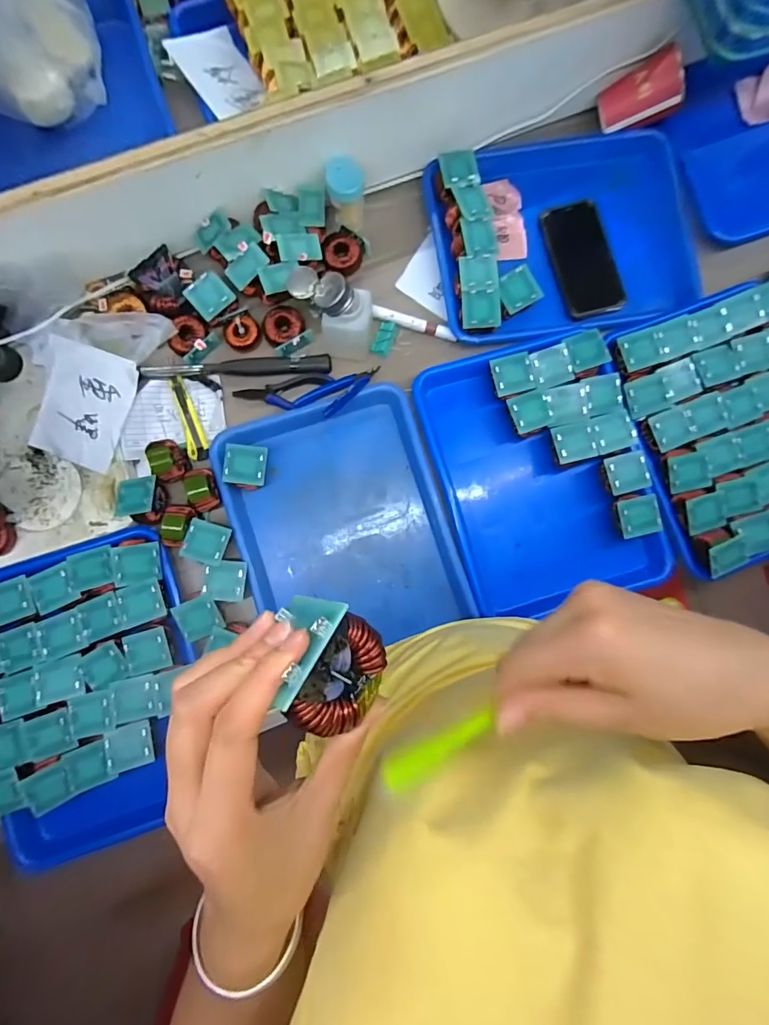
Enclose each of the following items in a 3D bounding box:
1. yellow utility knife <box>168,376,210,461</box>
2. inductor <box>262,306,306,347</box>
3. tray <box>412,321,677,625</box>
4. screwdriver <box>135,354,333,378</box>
[{"bbox_3d":[-0.236,-0.116,0.547,0.024,0.008,0.108,-18,87,-3],"label":"yellow utility knife"},{"bbox_3d":[-0.124,-0.229,0.554,0.051,0.020,0.045,-22,95,2],"label":"inductor"},{"bbox_3d":[0.183,-0.042,0.555,0.228,0.044,0.322,-15,92,-6],"label":"tray"},{"bbox_3d":[-0.181,-0.180,0.556,0.227,0.016,0.025,-3,86,-2],"label":"screwdriver"}]

